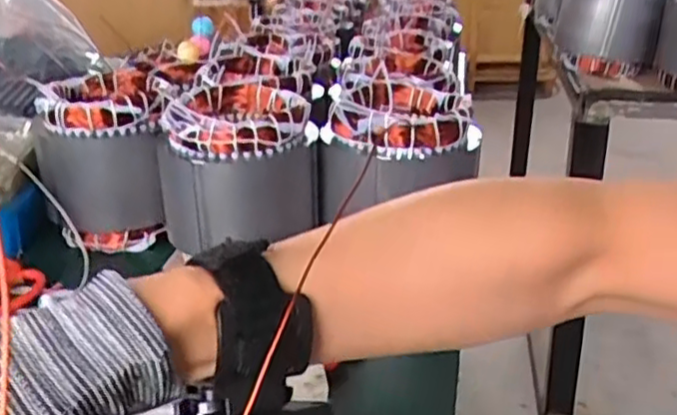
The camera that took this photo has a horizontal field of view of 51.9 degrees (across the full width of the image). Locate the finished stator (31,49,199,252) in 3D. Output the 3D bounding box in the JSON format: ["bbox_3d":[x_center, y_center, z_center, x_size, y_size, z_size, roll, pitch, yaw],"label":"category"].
[{"bbox_3d":[-0.238,-0.053,0.753,0.129,0.159,0.133,4,25,11],"label":"finished stator"}]

